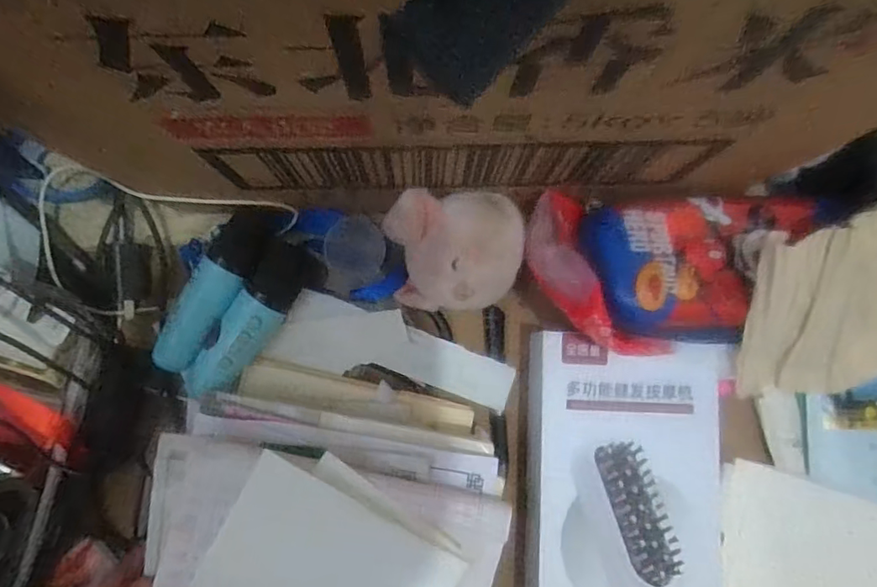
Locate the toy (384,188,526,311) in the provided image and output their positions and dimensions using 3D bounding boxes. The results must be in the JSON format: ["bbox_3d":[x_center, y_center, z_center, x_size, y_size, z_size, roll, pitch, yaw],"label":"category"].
[{"bbox_3d":[0.011,-0.027,0.392,0.087,0.077,0.074,-2,86,-2],"label":"toy"}]

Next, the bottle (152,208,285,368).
[{"bbox_3d":[-0.164,-0.005,0.408,0.040,0.036,0.140,33,86,0],"label":"bottle"}]

